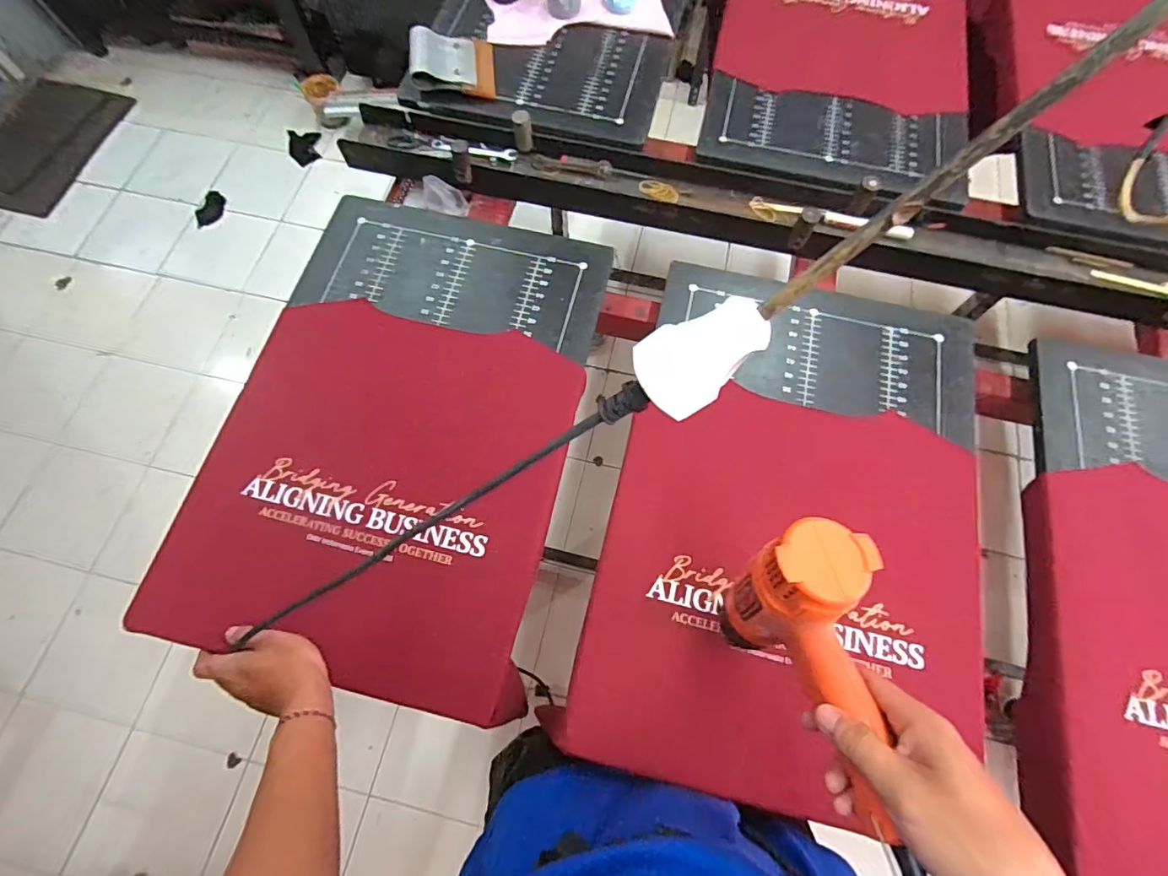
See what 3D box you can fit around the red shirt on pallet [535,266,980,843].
[{"bbox_3d":[0.237,0.070,0.580,0.393,0.033,0.592,12,69,7],"label":"red shirt on pallet"}]

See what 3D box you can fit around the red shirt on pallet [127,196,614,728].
[{"bbox_3d":[-0.221,-0.028,0.630,0.411,0.059,0.602,10,68,2],"label":"red shirt on pallet"}]

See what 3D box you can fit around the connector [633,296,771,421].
[{"bbox_3d":[0.061,-0.045,0.270,0.067,0.028,0.045,-35,110,17],"label":"connector"}]

